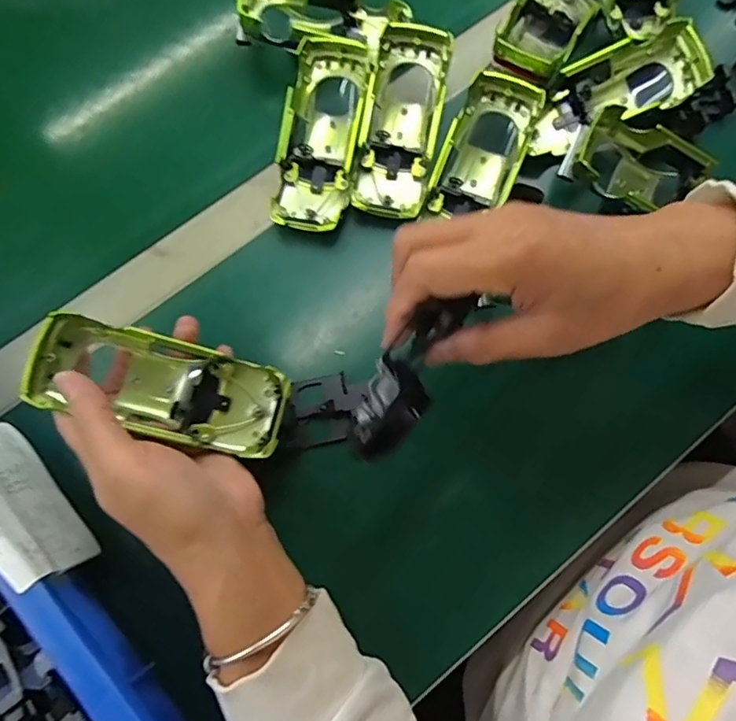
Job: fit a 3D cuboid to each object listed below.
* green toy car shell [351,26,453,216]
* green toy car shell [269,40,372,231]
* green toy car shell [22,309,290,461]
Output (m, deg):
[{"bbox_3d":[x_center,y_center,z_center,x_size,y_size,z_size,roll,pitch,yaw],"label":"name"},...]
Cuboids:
[{"bbox_3d":[0.024,-0.168,0.389,0.051,0.033,0.132,10,89,3],"label":"green toy car shell"},{"bbox_3d":[-0.033,-0.159,0.389,0.053,0.033,0.133,9,89,3],"label":"green toy car shell"},{"bbox_3d":[-0.113,0.015,0.303,0.131,0.035,0.055,20,76,-9],"label":"green toy car shell"}]

